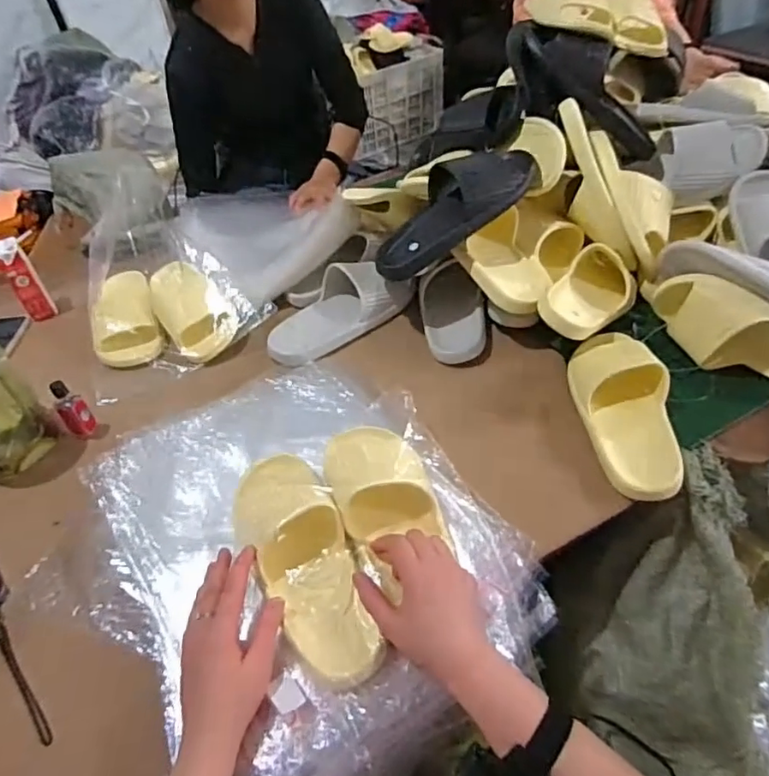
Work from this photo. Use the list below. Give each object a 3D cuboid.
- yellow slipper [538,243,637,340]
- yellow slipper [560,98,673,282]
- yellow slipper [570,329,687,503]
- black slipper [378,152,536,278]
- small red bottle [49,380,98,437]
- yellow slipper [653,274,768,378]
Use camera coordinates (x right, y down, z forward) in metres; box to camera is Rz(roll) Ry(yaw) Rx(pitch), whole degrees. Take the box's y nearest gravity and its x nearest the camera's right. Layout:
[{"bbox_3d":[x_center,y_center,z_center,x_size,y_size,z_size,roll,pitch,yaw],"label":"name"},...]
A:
[{"bbox_3d":[0.308,-0.154,0.805,0.105,0.086,0.254,17,35,23],"label":"yellow slipper"},{"bbox_3d":[0.347,-0.300,0.837,0.103,0.082,0.286,-25,84,-17],"label":"yellow slipper"},{"bbox_3d":[0.300,0.018,0.683,0.098,0.061,0.263,-6,45,1],"label":"yellow slipper"},{"bbox_3d":[0.099,-0.263,0.799,0.274,0.087,0.109,-39,46,10],"label":"black slipper"},{"bbox_3d":[-0.415,0.028,0.730,0.031,0.081,0.026,-37,51,-26],"label":"small red bottle"},{"bbox_3d":[0.463,-0.066,0.706,0.065,0.101,0.250,-36,51,-26],"label":"yellow slipper"}]

